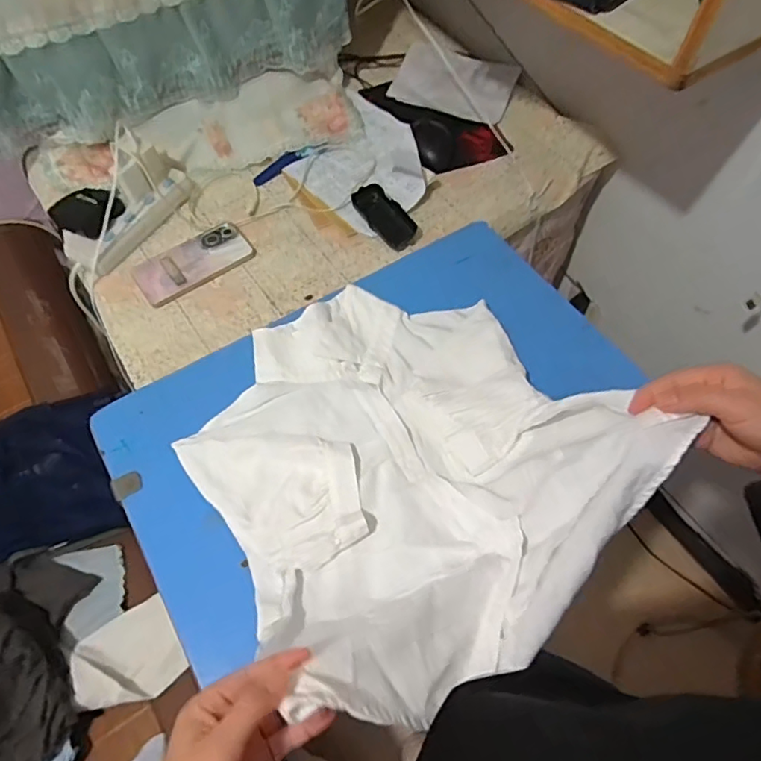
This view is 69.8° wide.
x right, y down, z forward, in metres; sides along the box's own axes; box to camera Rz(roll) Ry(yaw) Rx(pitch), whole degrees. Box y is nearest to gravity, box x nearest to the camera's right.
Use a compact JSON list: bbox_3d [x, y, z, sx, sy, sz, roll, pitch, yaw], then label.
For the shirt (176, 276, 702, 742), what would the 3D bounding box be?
[{"bbox_3d":[0.015,0.038,0.536,0.386,0.218,0.444,-28,63,-15],"label":"shirt"}]

